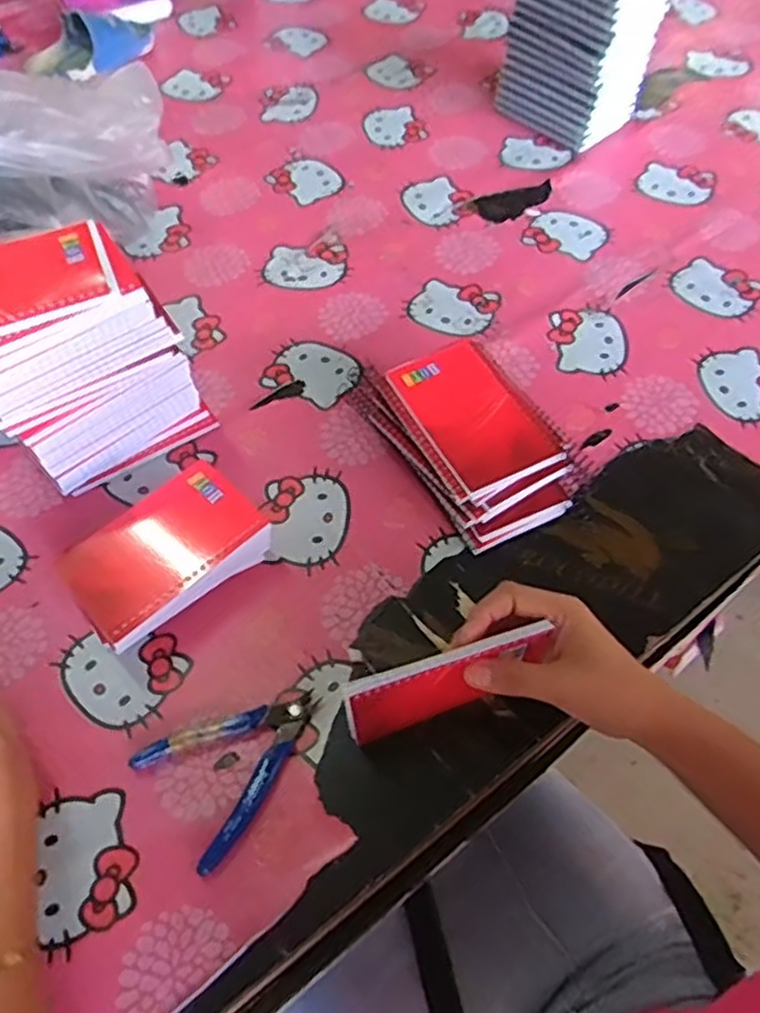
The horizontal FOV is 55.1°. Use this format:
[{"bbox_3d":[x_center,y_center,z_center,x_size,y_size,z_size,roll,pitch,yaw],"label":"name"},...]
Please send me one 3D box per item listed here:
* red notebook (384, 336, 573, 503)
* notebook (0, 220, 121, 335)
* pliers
[{"bbox_3d":[0.070,-0.071,0.553,0.089,0.019,0.131,-22,60,-12],"label":"red notebook"},{"bbox_3d":[-0.245,-0.144,0.475,0.133,0.006,0.087,-21,60,-12],"label":"notebook"},{"bbox_3d":[-0.088,0.164,0.473,0.114,0.014,0.082,-33,63,-18],"label":"pliers"}]

